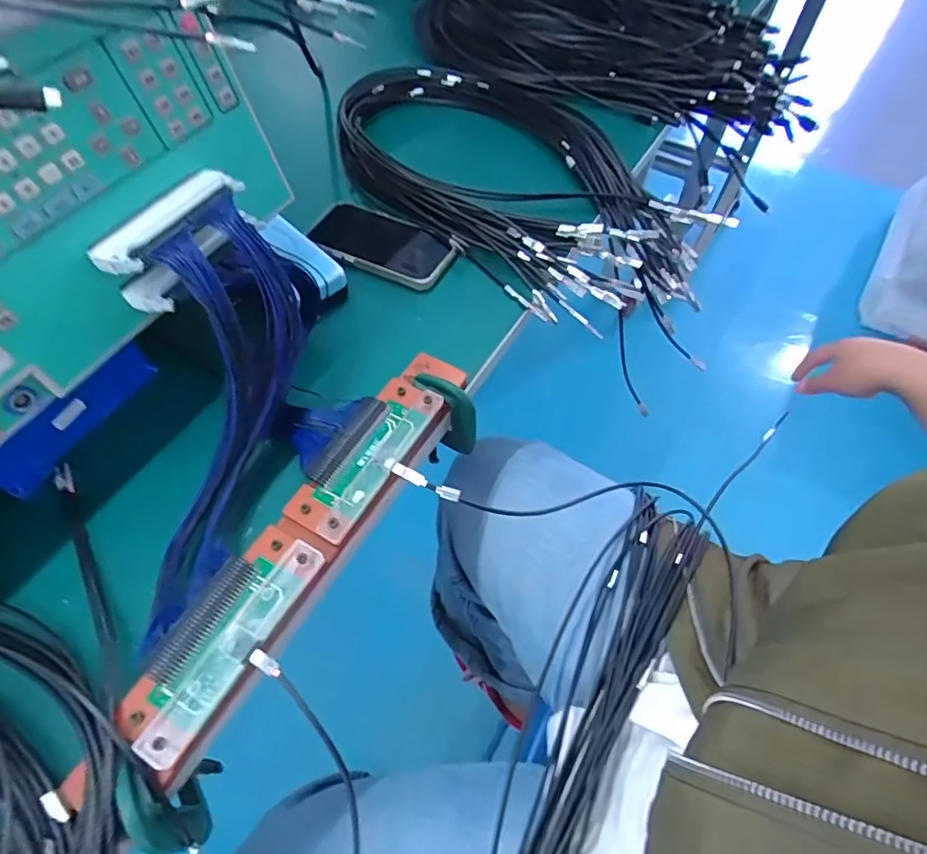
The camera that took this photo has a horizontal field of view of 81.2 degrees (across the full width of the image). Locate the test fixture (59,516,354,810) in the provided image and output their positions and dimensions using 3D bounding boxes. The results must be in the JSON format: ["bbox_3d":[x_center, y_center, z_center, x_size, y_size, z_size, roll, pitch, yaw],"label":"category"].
[{"bbox_3d":[-0.149,0.136,0.332,0.064,0.020,0.177,26,60,14],"label":"test fixture"}]

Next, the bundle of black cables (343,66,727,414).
[{"bbox_3d":[0.058,-0.275,0.632,0.273,0.079,0.485,-37,64,-22],"label":"bundle of black cables"}]

